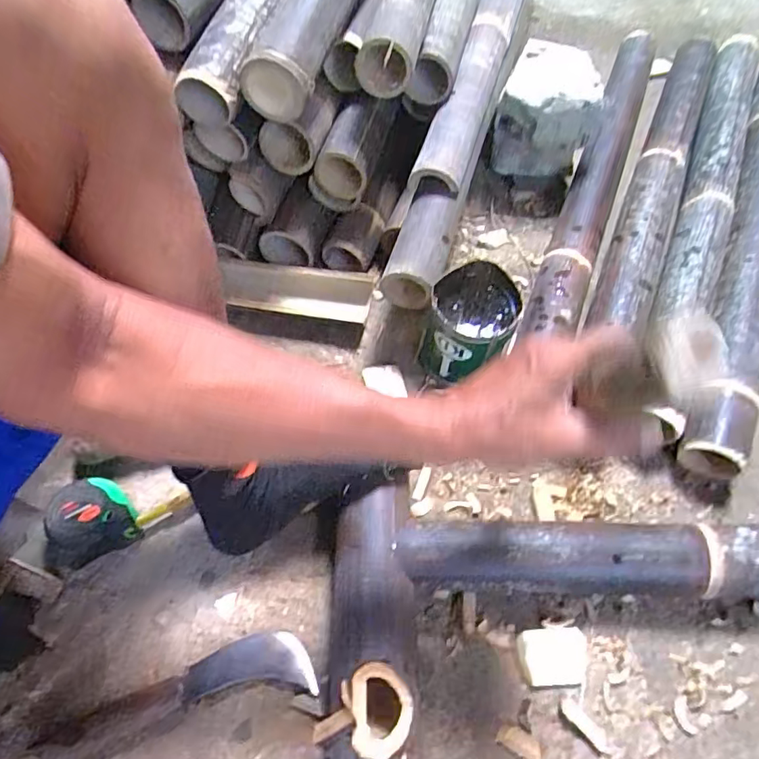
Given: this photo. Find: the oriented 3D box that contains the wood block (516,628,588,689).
[{"bbox_3d":[0.160,0.255,0.493,0.061,0.009,0.046,-3,59,0],"label":"wood block"}]

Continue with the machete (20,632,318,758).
[{"bbox_3d":[-0.185,0.287,0.480,0.247,0.021,0.059,-16,60,-8],"label":"machete"}]

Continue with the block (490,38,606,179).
[{"bbox_3d":[0.248,-0.397,0.785,0.137,0.120,0.163,14,60,11],"label":"block"}]

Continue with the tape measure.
[{"bbox_3d":[-0.293,0.147,0.547,0.087,0.047,0.068,-25,60,-12],"label":"tape measure"}]

